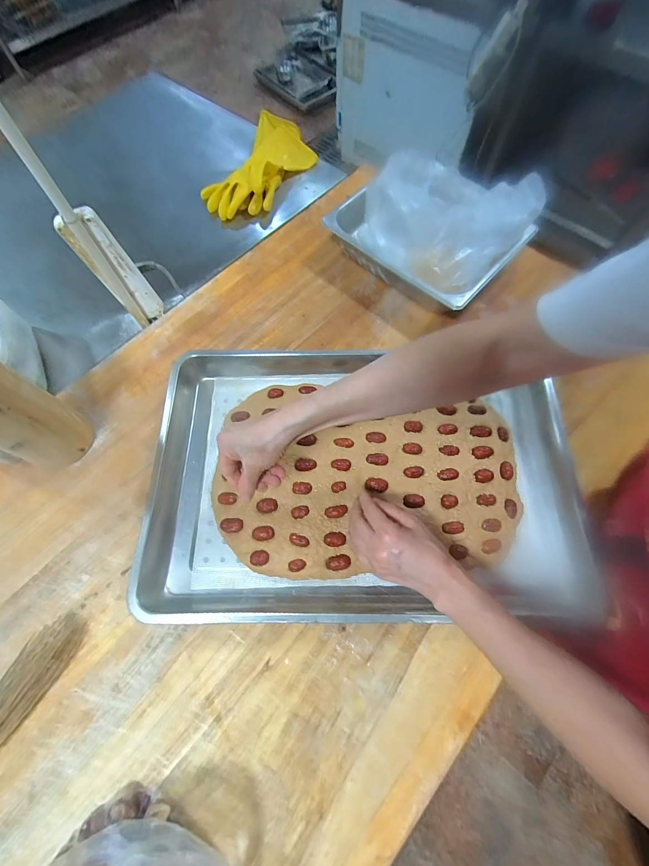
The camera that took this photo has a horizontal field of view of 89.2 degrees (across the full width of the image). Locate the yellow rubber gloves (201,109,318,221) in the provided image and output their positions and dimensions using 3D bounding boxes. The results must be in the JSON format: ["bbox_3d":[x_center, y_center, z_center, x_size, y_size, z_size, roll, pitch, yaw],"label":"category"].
[{"bbox_3d":[-0.151,-0.627,0.782,0.173,0.070,0.337,32,73,13],"label":"yellow rubber gloves"}]

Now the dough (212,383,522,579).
[{"bbox_3d":[0.061,0.065,0.492,0.432,0.019,0.282,5,68,3],"label":"dough"}]

